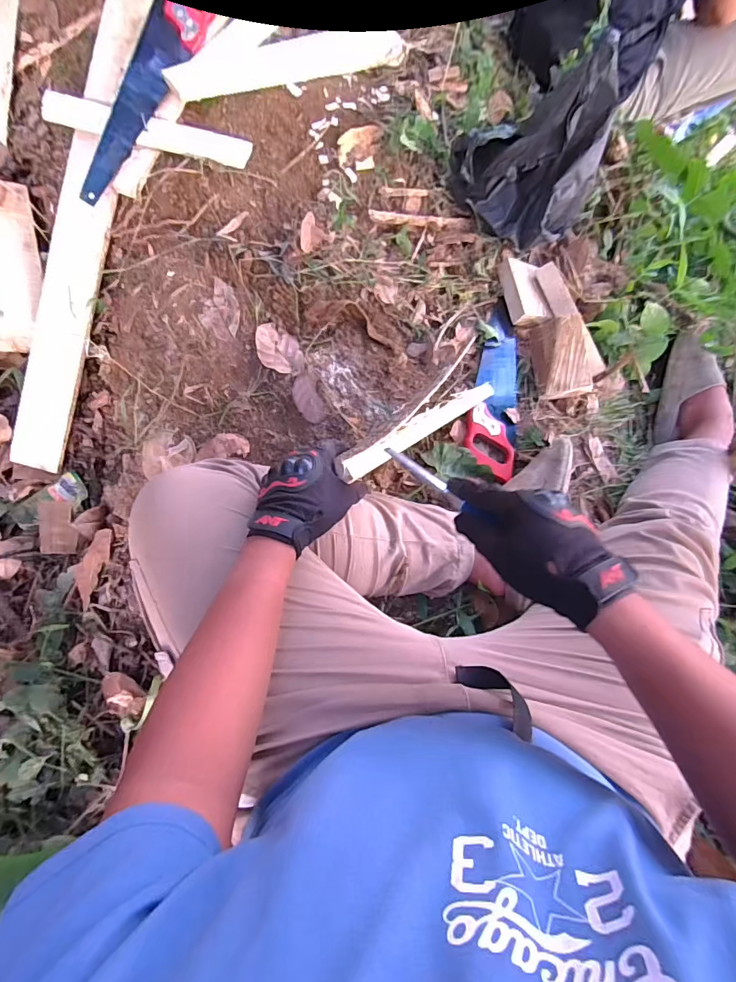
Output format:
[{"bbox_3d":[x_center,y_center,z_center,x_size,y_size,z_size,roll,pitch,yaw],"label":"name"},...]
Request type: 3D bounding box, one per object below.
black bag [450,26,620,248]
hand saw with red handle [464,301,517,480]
[{"bbox_3d":[0.284,-0.582,0.784,0.237,0.260,0.123,-1,76,-2],"label":"black bag"},{"bbox_3d":[0.231,-0.195,0.817,0.088,0.038,0.382,11,64,1],"label":"hand saw with red handle"}]

